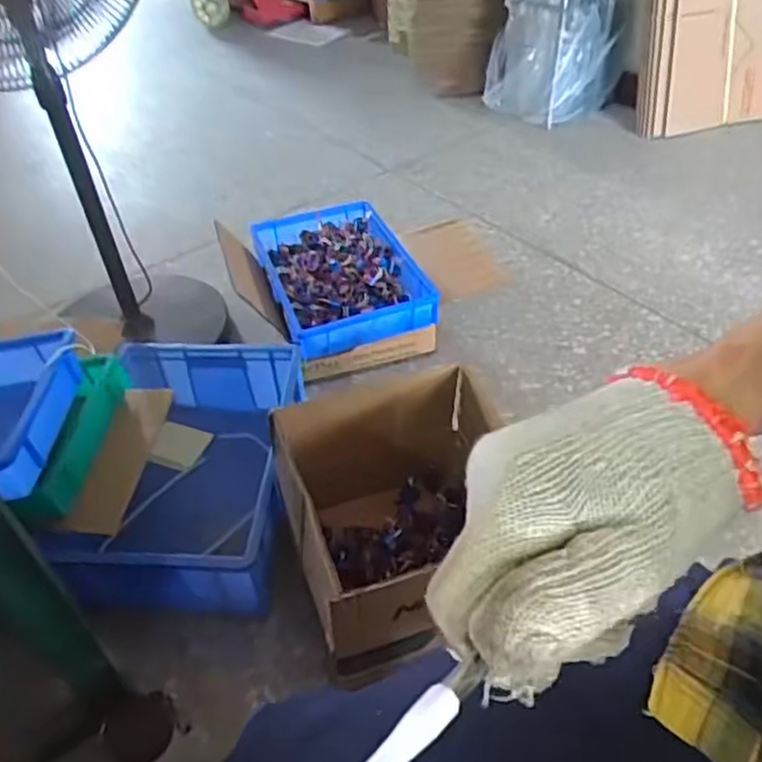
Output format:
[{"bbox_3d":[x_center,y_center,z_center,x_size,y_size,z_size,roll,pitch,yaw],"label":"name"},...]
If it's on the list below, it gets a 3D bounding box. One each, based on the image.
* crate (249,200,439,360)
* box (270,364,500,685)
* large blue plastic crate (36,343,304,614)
[{"bbox_3d":[-0.089,-0.231,1.429,0.291,0.092,0.423,-15,44,-13],"label":"crate"},{"bbox_3d":[0.035,0.205,1.000,0.317,0.266,0.320,-16,45,-13],"label":"box"},{"bbox_3d":[-0.314,0.140,1.136,0.321,0.208,0.478,-2,43,1],"label":"large blue plastic crate"}]

